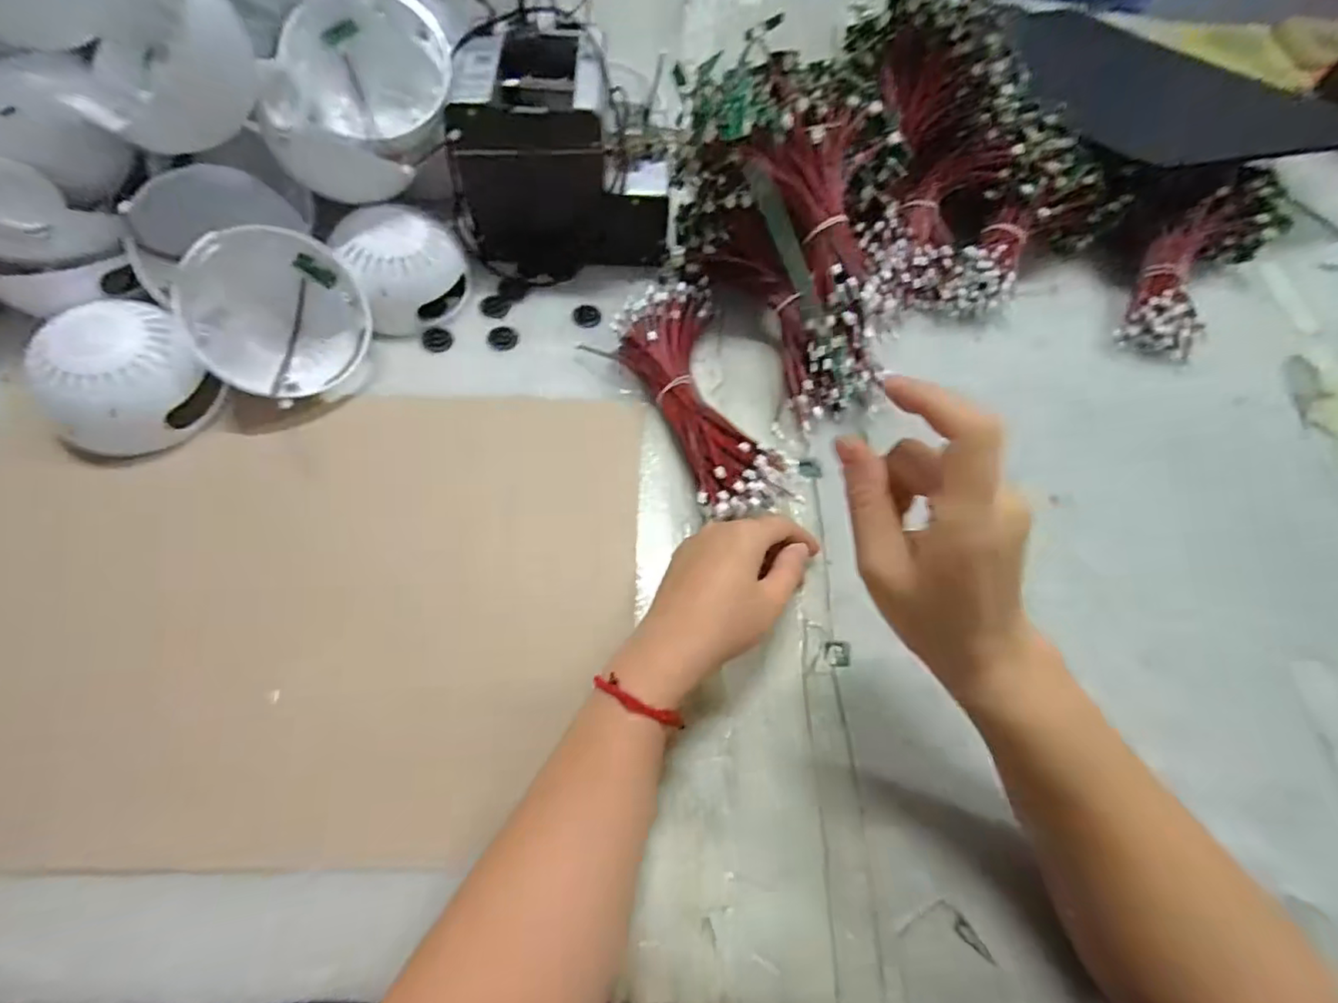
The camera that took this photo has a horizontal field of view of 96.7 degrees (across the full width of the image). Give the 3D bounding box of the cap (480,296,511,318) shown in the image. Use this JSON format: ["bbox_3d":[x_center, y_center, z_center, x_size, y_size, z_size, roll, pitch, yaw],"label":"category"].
[{"bbox_3d":[-0.152,-0.171,0.522,0.024,0.005,0.024,1,63,-2],"label":"cap"}]

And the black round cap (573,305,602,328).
[{"bbox_3d":[-0.072,-0.164,0.525,0.023,0.008,0.022,2,62,-3],"label":"black round cap"}]

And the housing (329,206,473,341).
[{"bbox_3d":[-0.214,-0.193,0.492,0.090,0.071,0.078,-20,65,-14],"label":"housing"}]

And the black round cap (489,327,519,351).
[{"bbox_3d":[-0.141,-0.140,0.507,0.025,0.011,0.018,-15,64,-12],"label":"black round cap"}]

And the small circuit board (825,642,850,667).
[{"bbox_3d":[0.117,0.105,0.410,0.019,0.006,0.018,2,62,-3],"label":"small circuit board"}]

